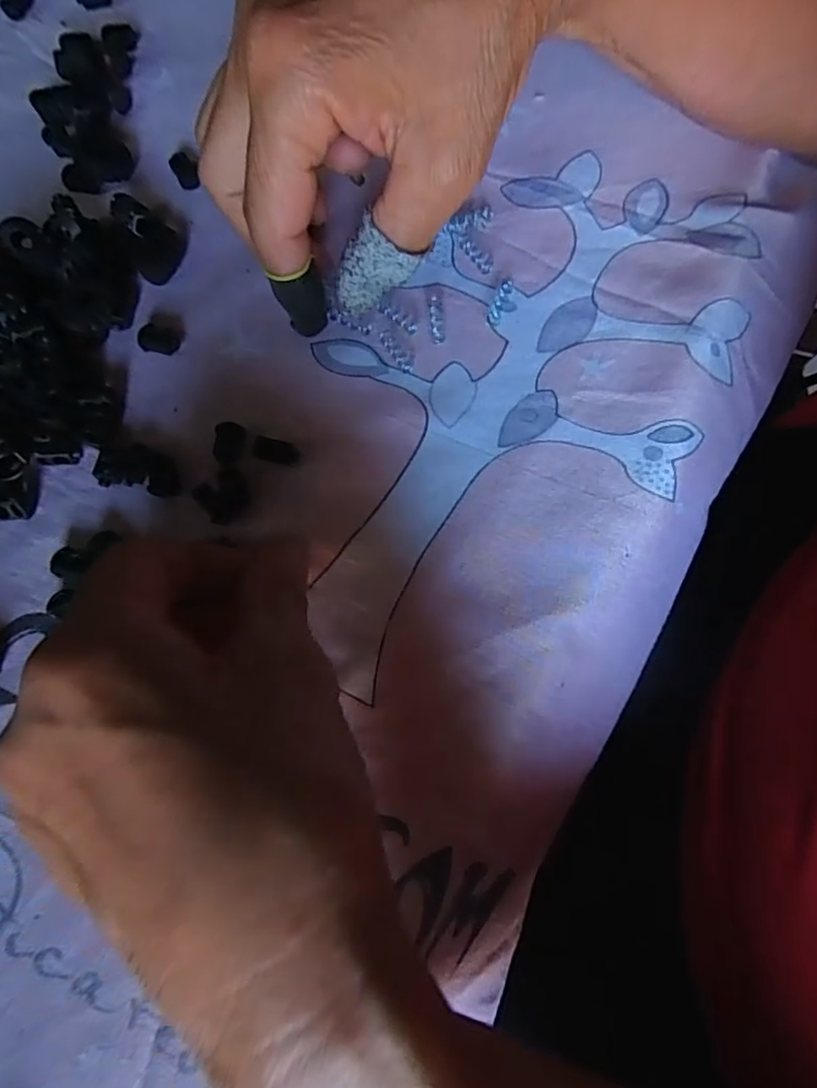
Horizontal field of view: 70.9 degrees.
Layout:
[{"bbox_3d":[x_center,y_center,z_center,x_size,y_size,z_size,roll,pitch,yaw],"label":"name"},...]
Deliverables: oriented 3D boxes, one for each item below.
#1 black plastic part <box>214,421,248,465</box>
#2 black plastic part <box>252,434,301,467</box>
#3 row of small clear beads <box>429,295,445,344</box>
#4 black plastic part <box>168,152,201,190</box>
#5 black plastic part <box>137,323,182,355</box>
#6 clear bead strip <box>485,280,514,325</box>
[{"bbox_3d":[-0.066,-0.038,0.213,0.012,0.005,0.016,-4,74,0],"label":"black plastic part"},{"bbox_3d":[-0.049,-0.034,0.212,0.018,0.004,0.009,14,74,6],"label":"black plastic part"},{"bbox_3d":[0.011,-0.091,0.228,0.006,0.004,0.023,-3,74,1],"label":"row of small clear beads"},{"bbox_3d":[-0.098,-0.163,0.251,0.009,0.006,0.017,-27,75,-6],"label":"black plastic part"},{"bbox_3d":[-0.099,-0.082,0.228,0.016,0.005,0.011,8,74,4],"label":"black plastic part"},{"bbox_3d":[0.036,-0.098,0.229,0.005,0.004,0.021,21,75,7],"label":"clear bead strip"}]

